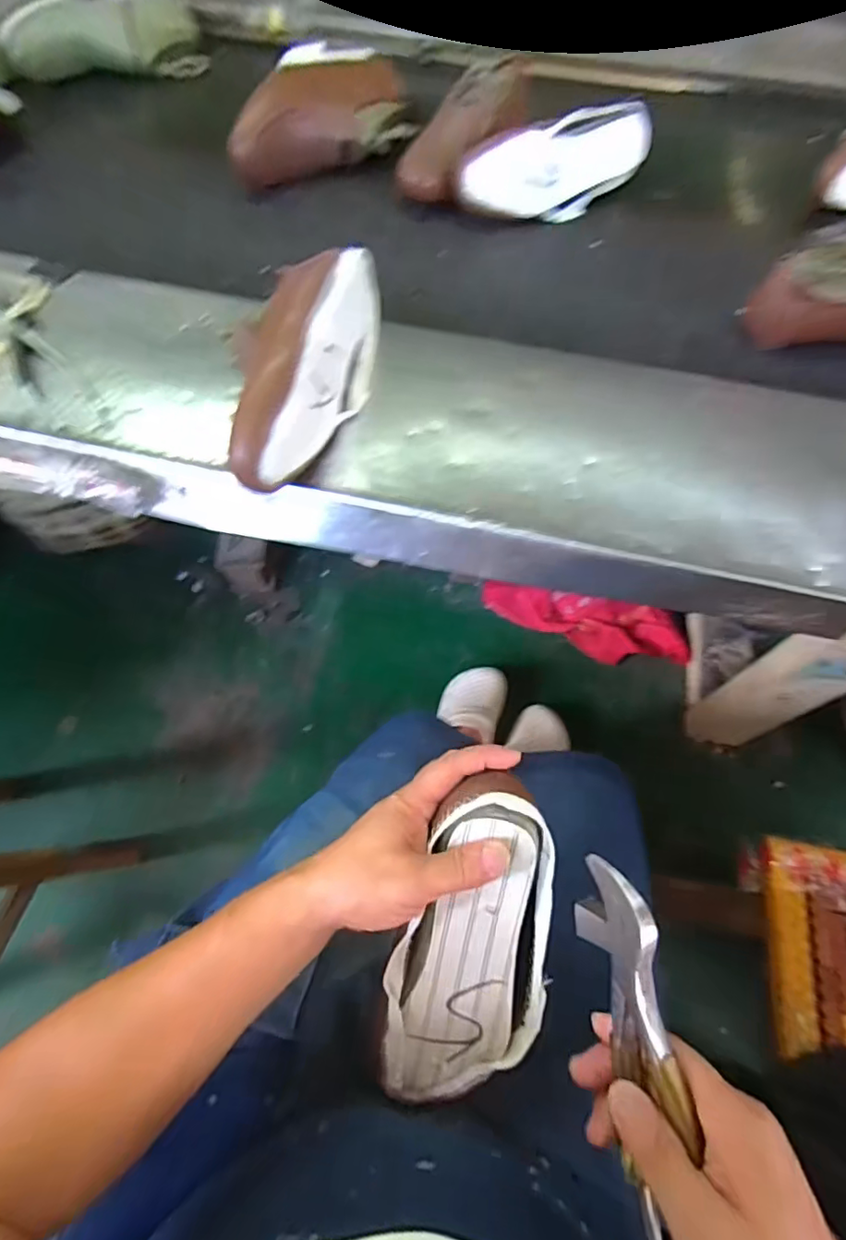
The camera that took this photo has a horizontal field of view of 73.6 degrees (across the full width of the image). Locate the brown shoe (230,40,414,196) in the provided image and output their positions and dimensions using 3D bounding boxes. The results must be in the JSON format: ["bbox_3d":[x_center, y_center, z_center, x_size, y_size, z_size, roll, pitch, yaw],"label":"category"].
[{"bbox_3d":[-0.135,-0.659,0.732,0.268,0.071,0.112,-31,68,-15],"label":"brown shoe"}]

